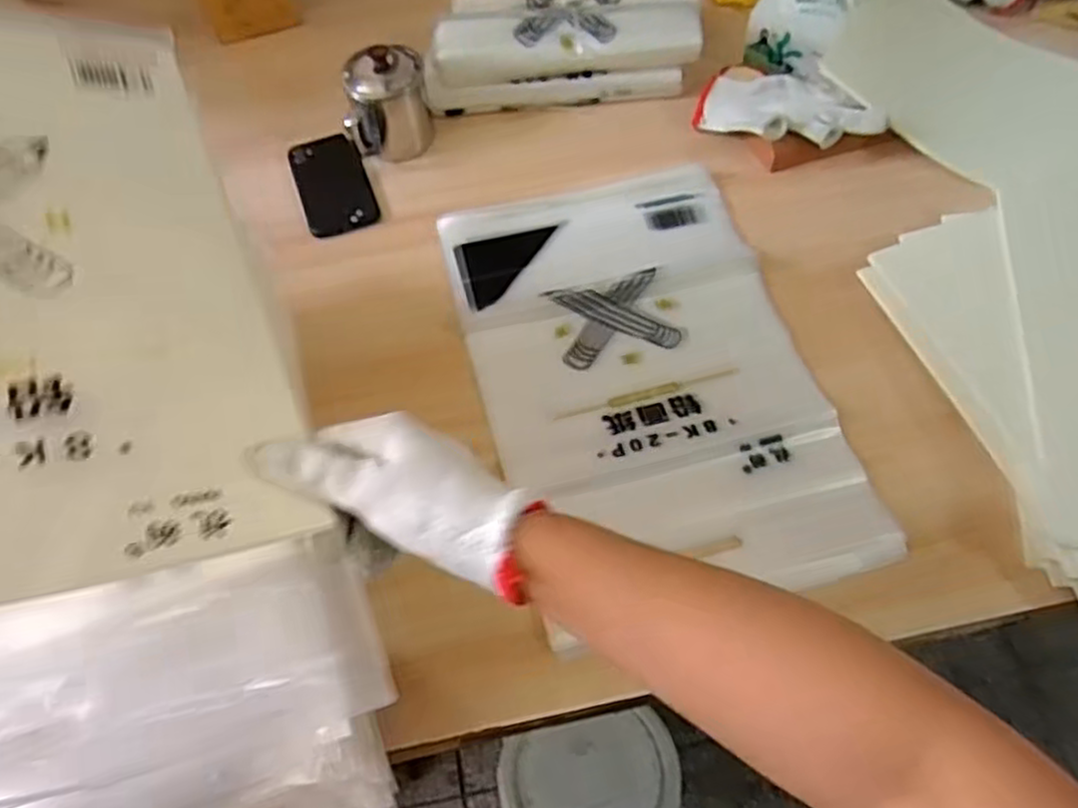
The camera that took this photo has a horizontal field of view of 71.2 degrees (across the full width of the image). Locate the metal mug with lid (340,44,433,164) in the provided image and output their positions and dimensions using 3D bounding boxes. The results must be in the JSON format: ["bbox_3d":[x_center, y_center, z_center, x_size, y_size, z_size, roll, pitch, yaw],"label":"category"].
[{"bbox_3d":[-0.172,-0.349,0.856,0.090,0.105,0.111,-8,59,-2],"label":"metal mug with lid"}]

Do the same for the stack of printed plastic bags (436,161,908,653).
[{"bbox_3d":[0.088,-0.044,0.693,0.288,0.020,0.464,-13,59,-5],"label":"stack of printed plastic bags"}]

